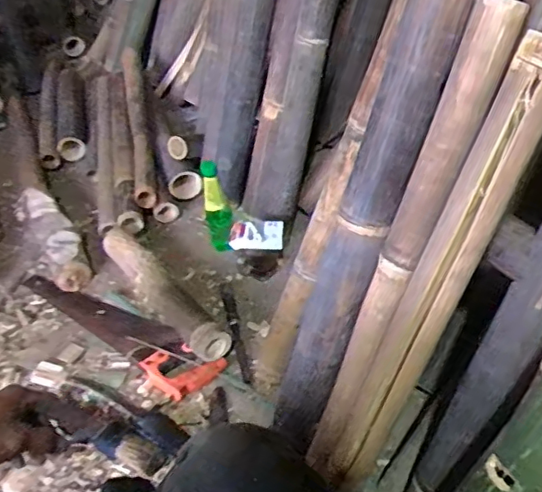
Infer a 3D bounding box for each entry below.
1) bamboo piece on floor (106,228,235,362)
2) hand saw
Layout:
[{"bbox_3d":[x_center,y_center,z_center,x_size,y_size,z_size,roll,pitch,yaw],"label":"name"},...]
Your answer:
[{"bbox_3d":[-0.212,0.087,1.106,0.069,0.067,0.401,-30,46,-24],"label":"bamboo piece on floor"},{"bbox_3d":[-0.298,0.154,1.086,0.472,0.033,0.105,22,49,30],"label":"hand saw"}]

